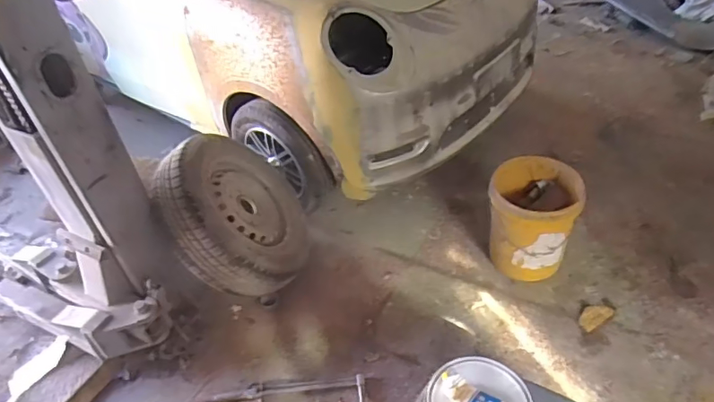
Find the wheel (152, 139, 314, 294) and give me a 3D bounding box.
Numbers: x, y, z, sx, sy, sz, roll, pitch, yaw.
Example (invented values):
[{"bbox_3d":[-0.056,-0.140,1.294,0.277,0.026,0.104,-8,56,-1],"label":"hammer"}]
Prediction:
[{"bbox_3d":[-0.411,0.049,1.872,0.580,0.167,0.630,41,30,-29],"label":"wheel"}]

